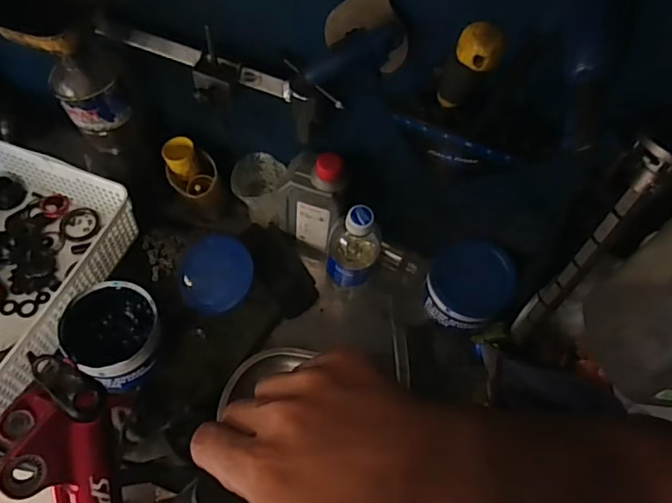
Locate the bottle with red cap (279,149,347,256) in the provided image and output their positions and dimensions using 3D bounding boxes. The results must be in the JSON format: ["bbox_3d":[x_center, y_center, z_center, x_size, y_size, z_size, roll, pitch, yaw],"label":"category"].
[{"bbox_3d":[-0.031,-0.058,0.644,0.081,0.166,0.049,24,62,9],"label":"bottle with red cap"}]

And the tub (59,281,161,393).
[{"bbox_3d":[-0.248,0.097,0.586,0.104,0.071,0.105,-34,69,-20],"label":"tub"}]

